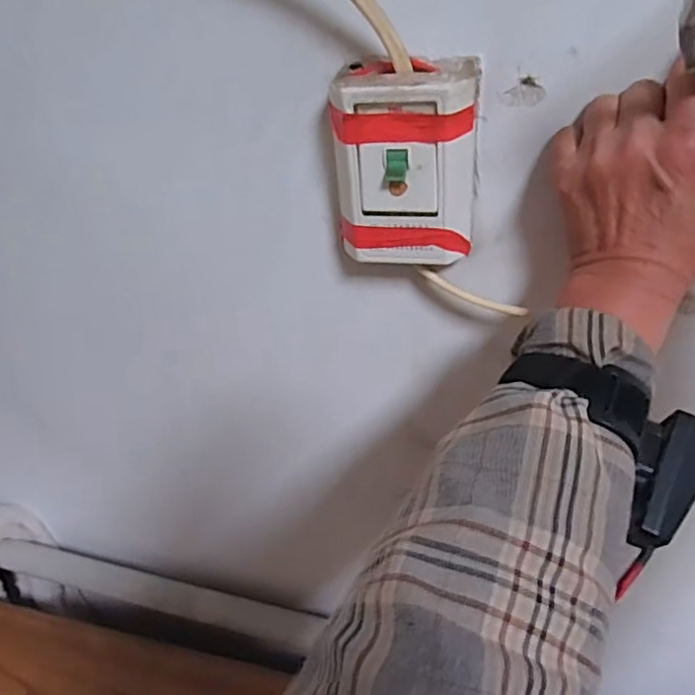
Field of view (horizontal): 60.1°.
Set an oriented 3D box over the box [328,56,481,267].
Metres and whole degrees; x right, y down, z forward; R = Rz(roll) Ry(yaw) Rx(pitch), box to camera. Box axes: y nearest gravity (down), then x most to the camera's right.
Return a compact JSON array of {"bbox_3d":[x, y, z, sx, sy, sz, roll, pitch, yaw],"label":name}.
[{"bbox_3d":[0.036,-0.112,0.375,0.085,0.116,0.047,7,30,12],"label":"box"}]

